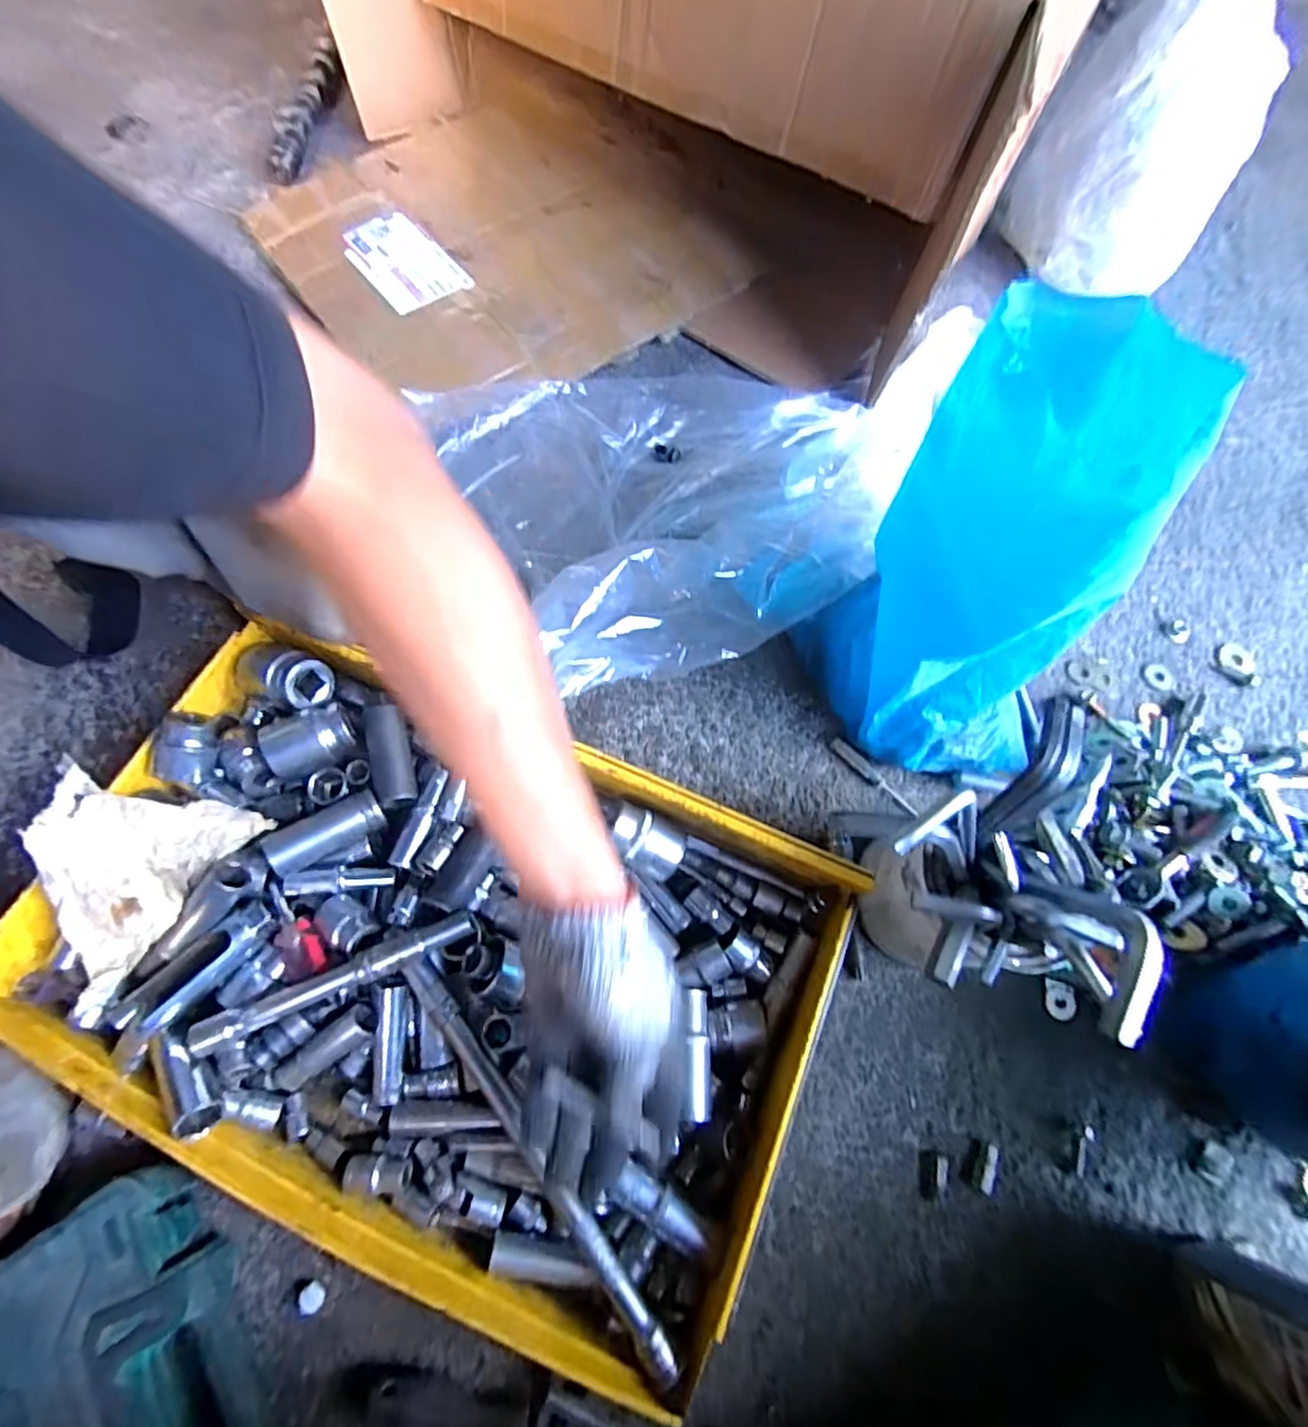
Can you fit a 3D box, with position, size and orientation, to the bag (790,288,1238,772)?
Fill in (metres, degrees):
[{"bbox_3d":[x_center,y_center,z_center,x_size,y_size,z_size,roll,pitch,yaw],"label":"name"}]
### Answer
[{"bbox_3d":[0.248,-0.113,0.453,0.181,0.286,0.244,33,71,10],"label":"bag"}]

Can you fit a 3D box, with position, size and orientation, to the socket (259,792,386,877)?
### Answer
[{"bbox_3d":[-0.244,0.090,0.454,0.078,0.038,0.027,-29,72,-13],"label":"socket"}]

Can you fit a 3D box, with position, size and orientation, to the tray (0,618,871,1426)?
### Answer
[{"bbox_3d":[-0.156,0.167,0.433,0.528,0.080,0.329,22,69,6],"label":"tray"}]

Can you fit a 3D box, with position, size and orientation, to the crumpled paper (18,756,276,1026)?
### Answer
[{"bbox_3d":[-0.367,0.127,0.413,0.123,0.034,0.154,22,75,-17],"label":"crumpled paper"}]

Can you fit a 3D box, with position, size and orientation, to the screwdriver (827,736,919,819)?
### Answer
[{"bbox_3d":[0.190,0.055,0.526,0.013,0.007,0.090,-42,76,-16],"label":"screwdriver"}]

